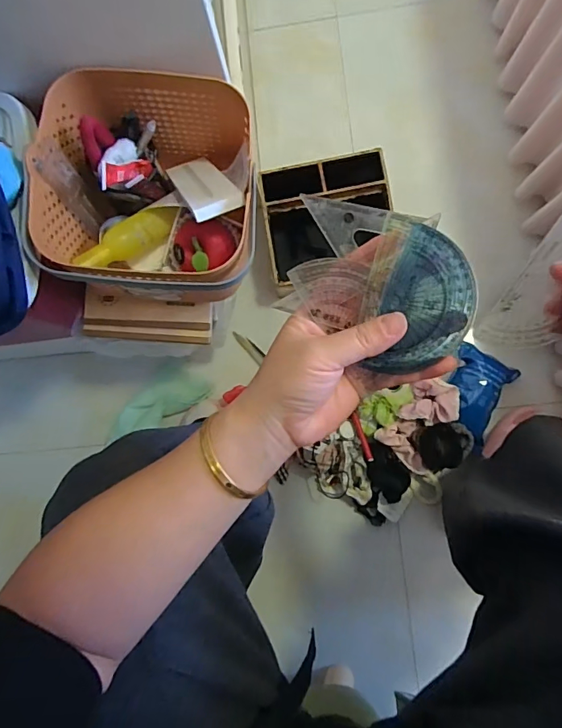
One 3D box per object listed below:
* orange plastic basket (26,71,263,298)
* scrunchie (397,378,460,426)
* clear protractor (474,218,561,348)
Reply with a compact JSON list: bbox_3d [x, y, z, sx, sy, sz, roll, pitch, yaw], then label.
[{"bbox_3d":[-0.147,-0.198,0.530,0.228,0.153,0.230,4,83,5],"label":"orange plastic basket"},{"bbox_3d":[0.240,0.062,0.707,0.083,0.035,0.078,18,85,7],"label":"scrunchie"},{"bbox_3d":[0.163,-0.046,0.267,0.042,0.007,0.092,30,114,-4],"label":"clear protractor"}]

